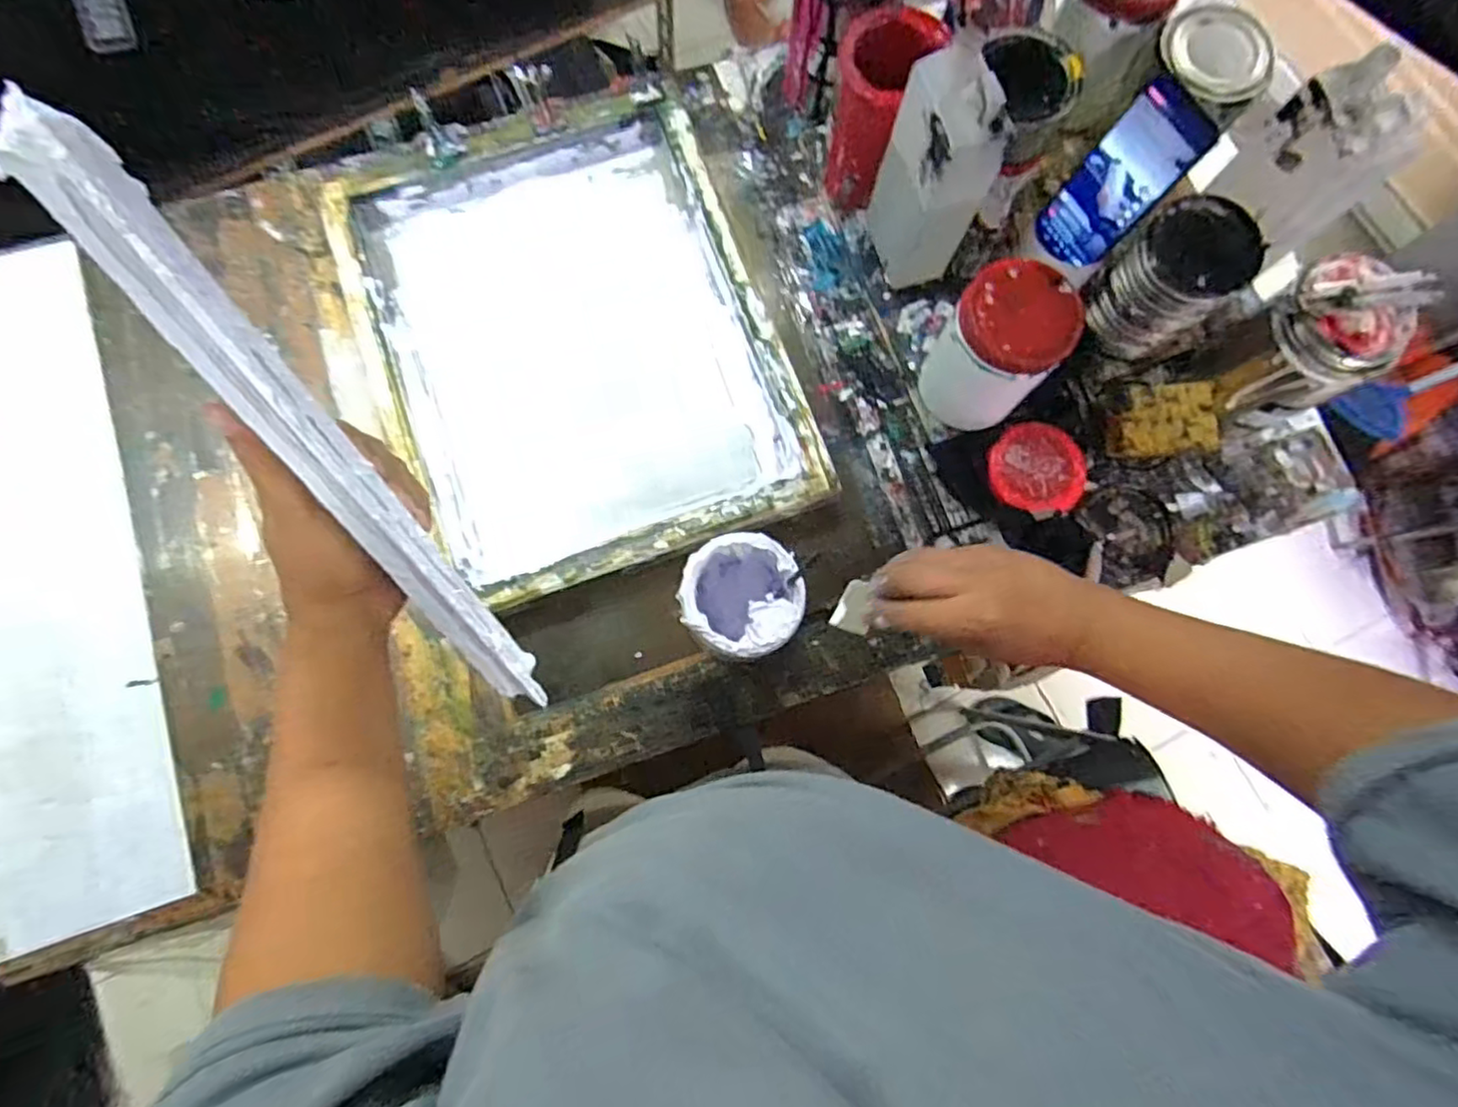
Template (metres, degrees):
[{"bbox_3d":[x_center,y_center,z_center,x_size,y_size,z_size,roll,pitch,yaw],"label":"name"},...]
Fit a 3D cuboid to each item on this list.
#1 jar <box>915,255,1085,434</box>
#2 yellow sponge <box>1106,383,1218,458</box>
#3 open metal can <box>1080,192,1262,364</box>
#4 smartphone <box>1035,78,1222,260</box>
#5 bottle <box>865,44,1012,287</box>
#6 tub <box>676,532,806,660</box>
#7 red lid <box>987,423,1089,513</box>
[{"bbox_3d":[0.251,-0.188,0.631,0.097,0.160,0.091,0,78,-1],"label":"jar"},{"bbox_3d":[0.442,-0.133,0.664,0.095,0.040,0.071,2,78,-1],"label":"yellow sponge"},{"bbox_3d":[0.428,-0.265,0.632,0.105,0.114,0.099,-32,81,-8],"label":"open metal can"},{"bbox_3d":[0.346,-0.332,0.585,0.010,0.158,0.078,-27,80,-19],"label":"smartphone"},{"bbox_3d":[0.194,-0.356,0.628,0.061,0.233,0.104,-19,79,-5],"label":"bottle"},{"bbox_3d":[0.010,0.043,0.579,0.096,0.116,0.096,0,78,-1],"label":"tub"},{"bbox_3d":[0.325,-0.087,0.684,0.099,0.018,0.089,8,78,0],"label":"red lid"}]

